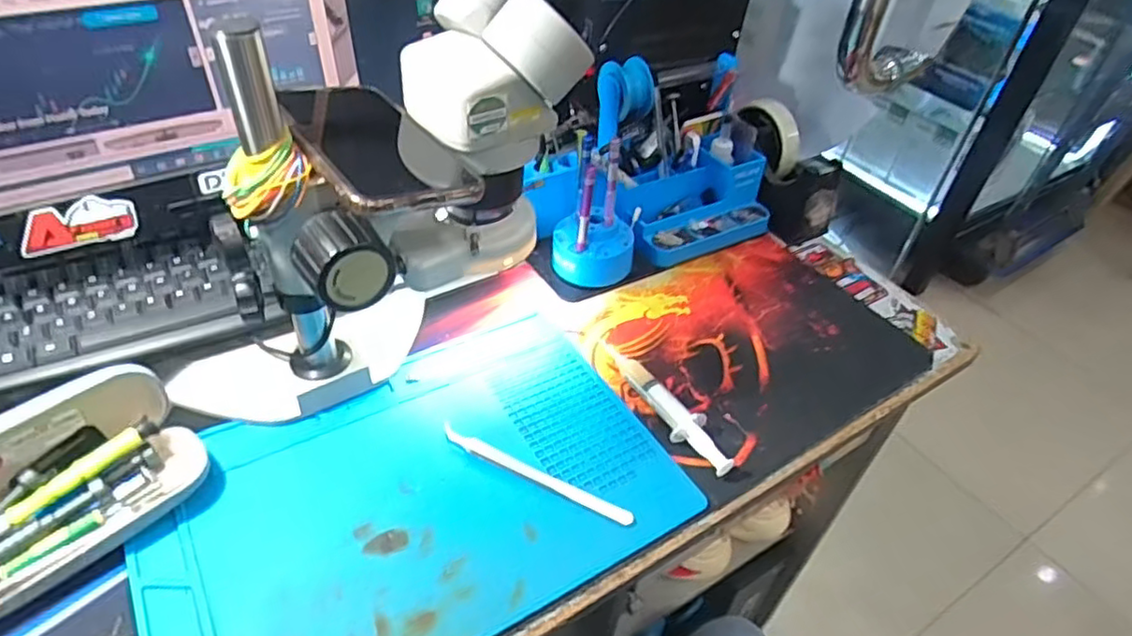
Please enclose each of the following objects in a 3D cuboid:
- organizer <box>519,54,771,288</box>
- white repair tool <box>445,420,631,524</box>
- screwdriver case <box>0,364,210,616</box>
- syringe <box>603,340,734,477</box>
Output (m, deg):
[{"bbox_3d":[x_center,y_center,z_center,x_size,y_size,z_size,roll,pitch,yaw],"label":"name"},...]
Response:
[{"bbox_3d":[0.086,-0.146,0.655,0.242,0.151,0.136,-17,47,-23],"label":"organizer"},{"bbox_3d":[-0.023,0.110,0.465,0.148,0.004,0.012,22,45,17],"label":"white repair tool"},{"bbox_3d":[-0.313,0.106,0.395,0.083,0.073,0.168,33,49,27],"label":"screwdriver case"},{"bbox_3d":[0.077,0.066,0.519,0.027,0.018,0.145,-21,49,-26],"label":"syringe"}]

